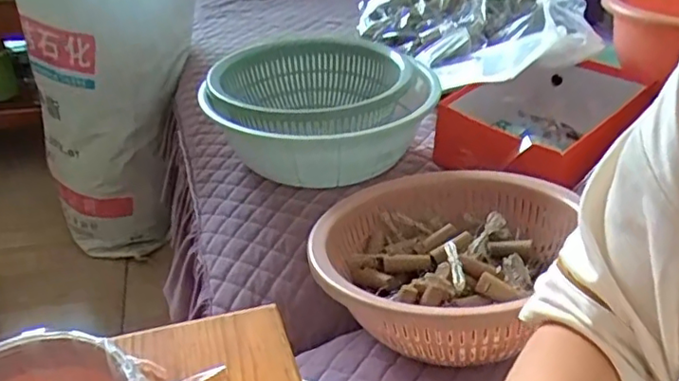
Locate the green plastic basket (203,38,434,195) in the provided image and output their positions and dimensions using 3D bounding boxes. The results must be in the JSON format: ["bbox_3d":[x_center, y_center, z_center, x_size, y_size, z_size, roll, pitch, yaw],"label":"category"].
[{"bbox_3d":[-0.027,-0.110,0.856,0.309,0.126,0.300,1,32,-1],"label":"green plastic basket"}]

